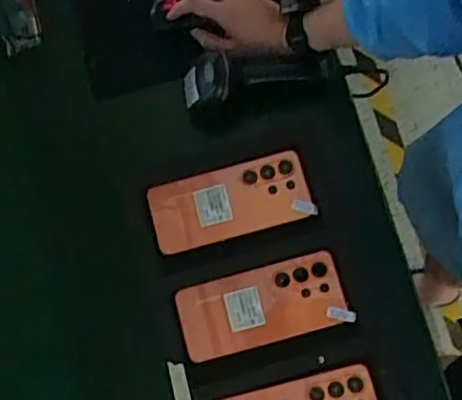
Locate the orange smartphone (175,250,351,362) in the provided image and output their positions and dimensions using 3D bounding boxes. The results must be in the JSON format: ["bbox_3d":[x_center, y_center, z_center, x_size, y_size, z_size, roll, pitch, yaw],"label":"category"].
[{"bbox_3d":[0.031,0.108,0.664,0.167,0.010,0.077,-15,76,0],"label":"orange smartphone"}]

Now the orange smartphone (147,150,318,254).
[{"bbox_3d":[-0.001,0.001,0.687,0.166,0.008,0.077,-15,76,0],"label":"orange smartphone"}]

